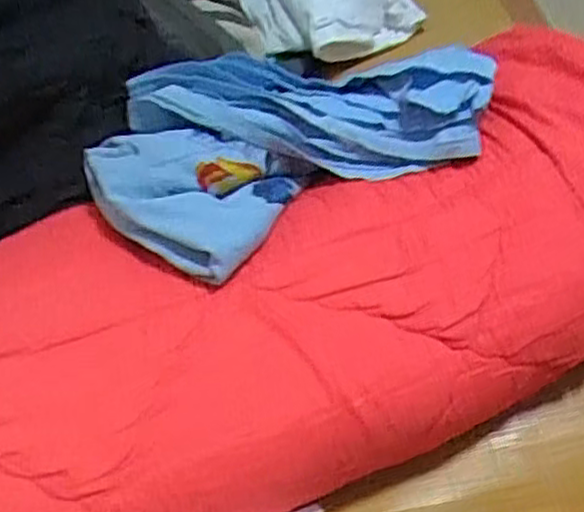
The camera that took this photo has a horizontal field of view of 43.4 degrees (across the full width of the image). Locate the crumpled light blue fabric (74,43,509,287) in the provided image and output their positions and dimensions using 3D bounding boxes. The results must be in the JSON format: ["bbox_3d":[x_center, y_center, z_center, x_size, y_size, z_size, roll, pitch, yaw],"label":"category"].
[{"bbox_3d":[0.002,-0.159,0.857,0.461,0.066,0.278,-29,55,-12],"label":"crumpled light blue fabric"}]

